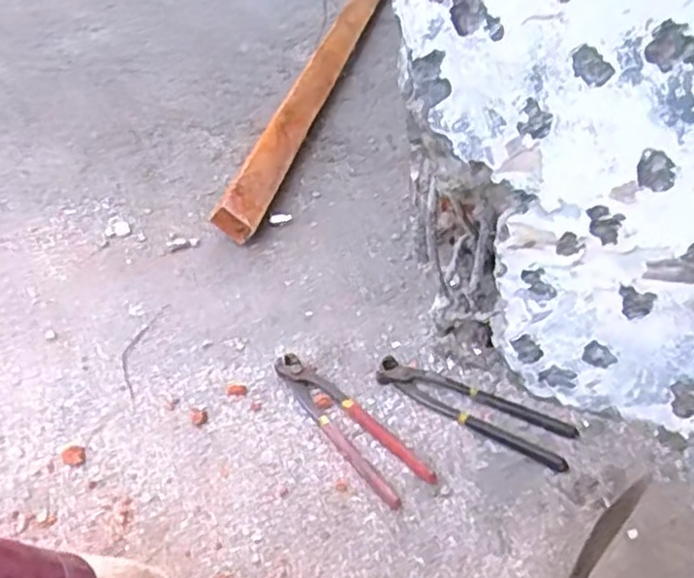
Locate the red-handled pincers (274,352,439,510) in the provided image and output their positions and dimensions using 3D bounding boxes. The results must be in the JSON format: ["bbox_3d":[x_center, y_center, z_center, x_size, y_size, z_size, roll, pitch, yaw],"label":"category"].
[{"bbox_3d":[0.003,0.135,0.749,0.058,0.017,0.213,-25,47,-27],"label":"red-handled pincers"}]

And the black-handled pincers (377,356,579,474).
[{"bbox_3d":[0.137,0.121,0.767,0.214,0.016,0.063,24,46,25],"label":"black-handled pincers"}]

